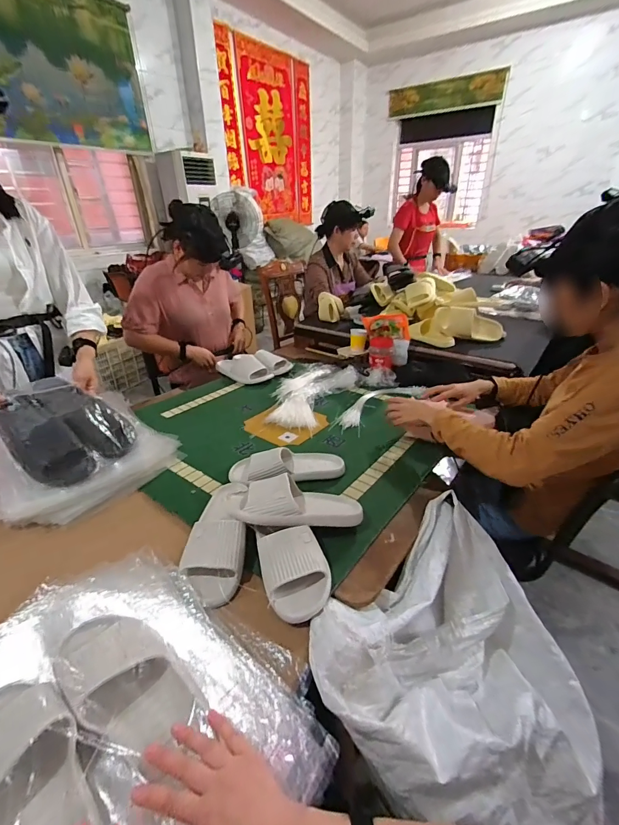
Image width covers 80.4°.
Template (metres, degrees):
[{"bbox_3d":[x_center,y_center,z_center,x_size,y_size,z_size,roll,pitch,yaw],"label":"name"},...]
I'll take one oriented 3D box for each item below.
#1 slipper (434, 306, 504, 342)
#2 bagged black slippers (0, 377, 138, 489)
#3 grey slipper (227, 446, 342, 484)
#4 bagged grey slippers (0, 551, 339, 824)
[{"bbox_3d":[0.659,-0.357,1.494,0.298,0.115,0.064,12,29,-6],"label":"slipper"},{"bbox_3d":[-0.590,0.036,0.897,0.289,0.075,0.241,49,52,4],"label":"bagged black slippers"},{"bbox_3d":[-0.053,0.128,0.874,0.262,0.073,0.101,-10,30,-14],"label":"grey slipper"},{"bbox_3d":[-0.260,0.370,0.419,0.473,0.083,0.404,18,35,31],"label":"bagged grey slippers"}]

